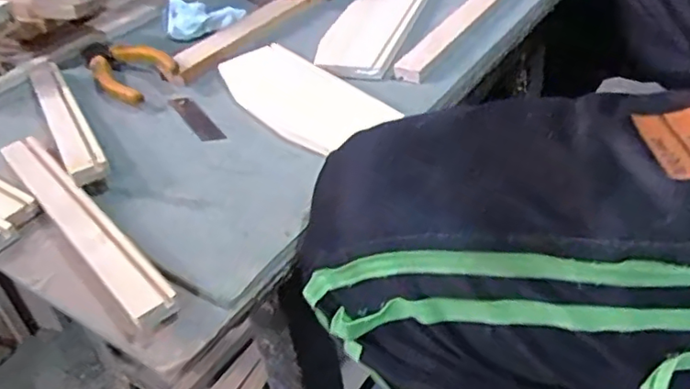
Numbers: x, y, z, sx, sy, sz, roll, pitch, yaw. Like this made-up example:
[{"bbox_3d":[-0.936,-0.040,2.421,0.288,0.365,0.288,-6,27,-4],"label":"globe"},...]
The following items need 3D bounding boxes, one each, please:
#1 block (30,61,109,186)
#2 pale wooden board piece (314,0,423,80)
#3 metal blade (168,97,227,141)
[{"bbox_3d":[-0.227,-0.071,0.476,0.025,0.014,0.238,-24,42,-21],"label":"block"},{"bbox_3d":[0.027,-0.158,0.555,0.071,0.015,0.184,6,40,14],"label":"pale wooden board piece"},{"bbox_3d":[-0.118,-0.059,0.472,0.018,0.005,0.082,-25,43,-22],"label":"metal blade"}]

